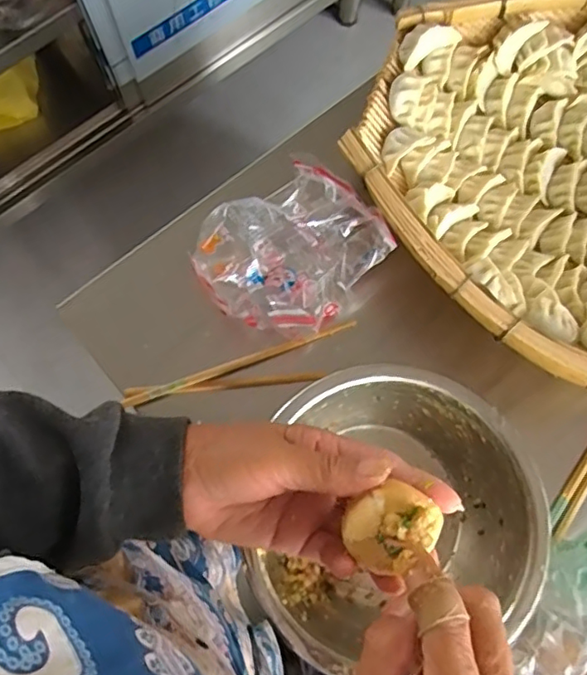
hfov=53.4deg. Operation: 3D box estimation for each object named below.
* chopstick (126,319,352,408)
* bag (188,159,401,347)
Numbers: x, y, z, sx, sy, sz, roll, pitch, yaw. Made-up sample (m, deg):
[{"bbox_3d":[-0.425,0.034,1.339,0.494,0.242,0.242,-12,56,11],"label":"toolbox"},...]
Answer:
[{"bbox_3d":[-0.049,0.025,0.564,0.232,0.014,0.010,-20,77,-6],"label":"chopstick"},{"bbox_3d":[-0.004,-0.081,0.550,0.159,0.060,0.140,-37,80,-10],"label":"bag"}]

